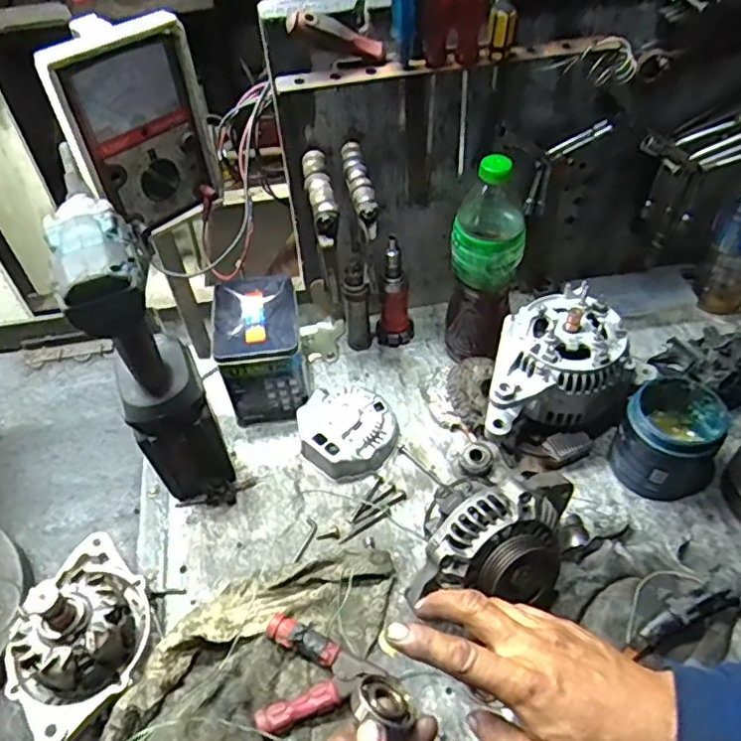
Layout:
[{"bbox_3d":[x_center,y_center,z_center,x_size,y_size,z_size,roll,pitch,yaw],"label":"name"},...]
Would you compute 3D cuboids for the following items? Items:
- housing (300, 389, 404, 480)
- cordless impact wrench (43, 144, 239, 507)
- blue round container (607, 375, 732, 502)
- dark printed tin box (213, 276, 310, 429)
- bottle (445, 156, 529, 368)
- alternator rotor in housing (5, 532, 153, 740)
[{"bbox_3d":[-0.027,0.067,0.713,0.107,0.035,0.106,-1,48,1],"label":"housing"},{"bbox_3d":[-0.207,-0.002,0.589,0.074,0.330,0.134,-20,51,-15],"label":"cordless impact wrench"},{"bbox_3d":[0.316,0.072,0.647,0.098,0.097,0.098,31,57,26],"label":"blue round container"},{"bbox_3d":[-0.129,-0.027,0.732,0.088,0.142,0.127,-9,49,-5],"label":"dark printed tin box"},{"bbox_3d":[0.129,-0.116,0.692,0.079,0.245,0.068,6,49,8],"label":"bottle"},{"bbox_3d":[-0.264,0.220,0.540,0.135,0.109,0.134,33,58,28],"label":"alternator rotor in housing"}]

